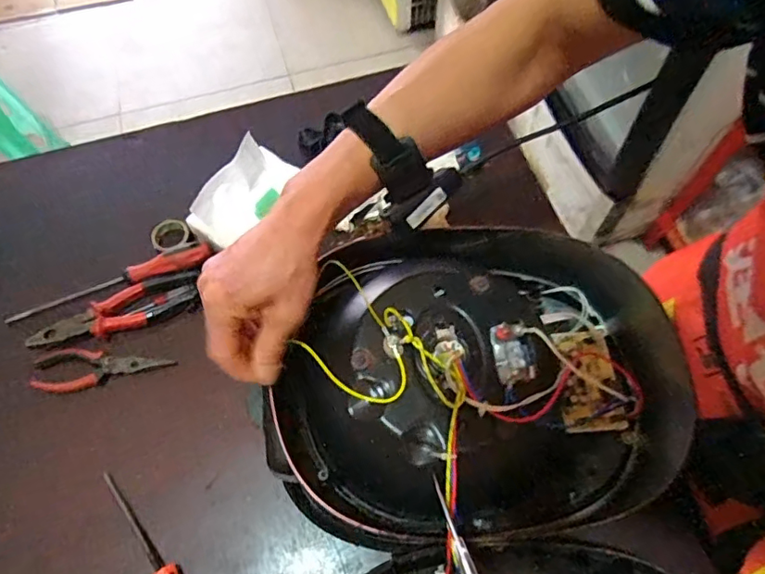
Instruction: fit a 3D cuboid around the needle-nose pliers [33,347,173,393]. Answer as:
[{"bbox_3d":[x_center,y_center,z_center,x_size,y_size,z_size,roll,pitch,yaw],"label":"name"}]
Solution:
[{"bbox_3d":[-0.318,0.091,0.609,0.150,0.013,0.047,-7,63,-2],"label":"needle-nose pliers"}]

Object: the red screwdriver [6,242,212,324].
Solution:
[{"bbox_3d":[-0.333,-0.003,0.651,0.252,0.030,0.025,-18,64,-8],"label":"red screwdriver"}]

